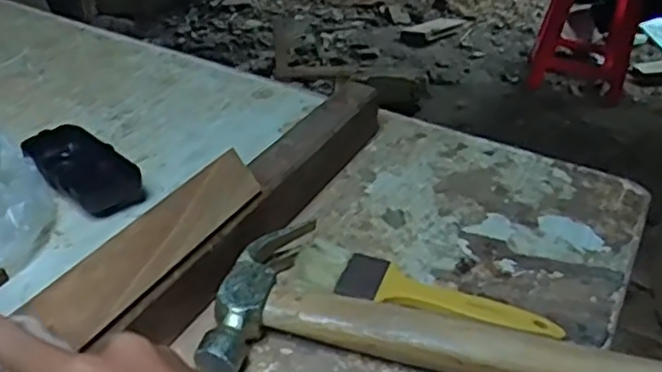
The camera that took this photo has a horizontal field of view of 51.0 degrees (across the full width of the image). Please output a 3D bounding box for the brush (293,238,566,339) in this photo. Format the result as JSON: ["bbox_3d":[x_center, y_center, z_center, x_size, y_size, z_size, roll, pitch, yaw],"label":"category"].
[{"bbox_3d":[0.062,0.068,0.460,0.170,0.017,0.053,10,35,9],"label":"brush"}]

